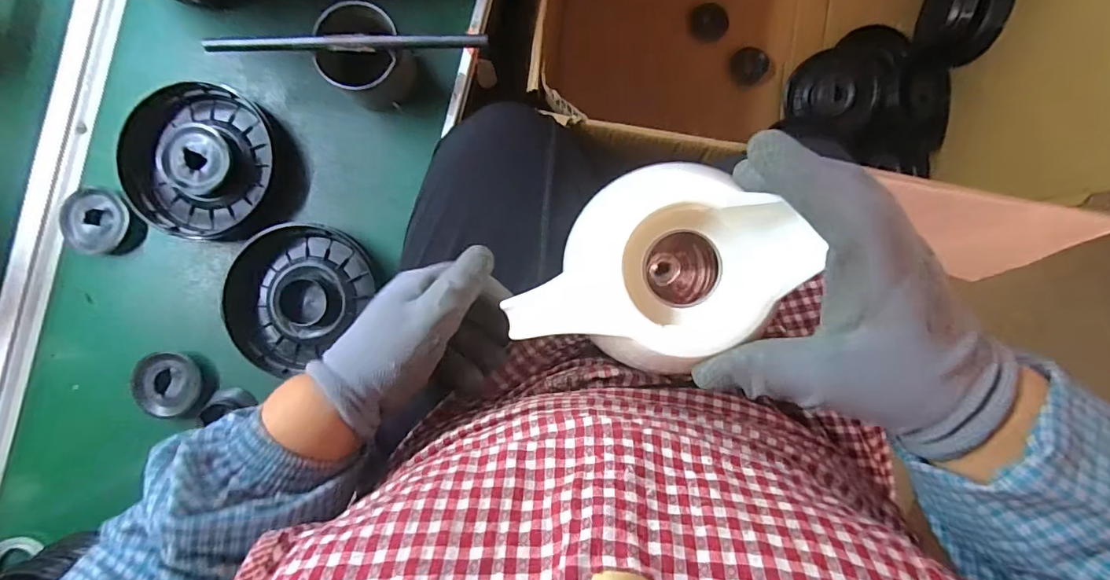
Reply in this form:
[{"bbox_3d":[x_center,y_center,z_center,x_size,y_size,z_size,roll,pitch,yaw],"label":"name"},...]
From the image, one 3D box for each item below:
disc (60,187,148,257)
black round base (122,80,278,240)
[{"bbox_3d":[-0.413,-0.062,0.452,0.066,0.020,0.059,9,90,1],"label":"disc"},{"bbox_3d":[-0.323,-0.119,0.450,0.127,0.034,0.140,5,90,1],"label":"black round base"}]

